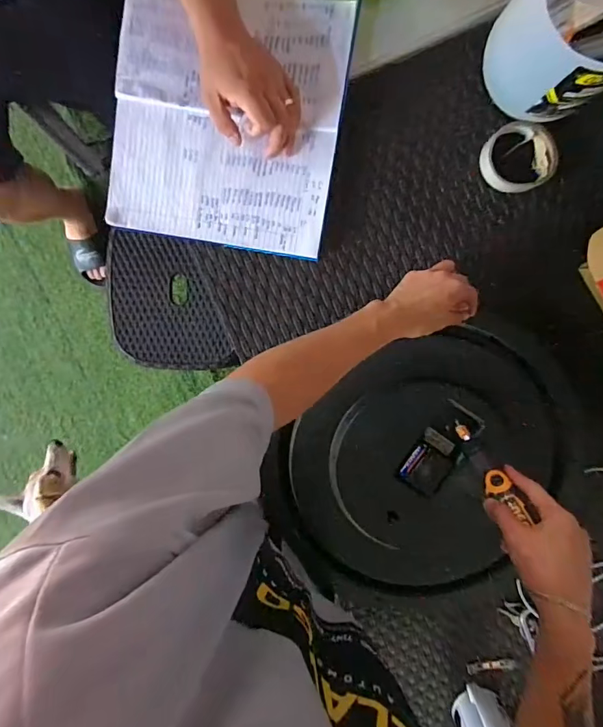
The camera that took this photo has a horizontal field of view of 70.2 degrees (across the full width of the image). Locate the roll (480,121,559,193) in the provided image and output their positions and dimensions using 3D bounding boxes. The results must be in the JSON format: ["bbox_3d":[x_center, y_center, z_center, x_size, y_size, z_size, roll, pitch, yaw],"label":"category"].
[{"bbox_3d":[0.288,-0.272,0.569,0.085,0.034,0.084,0,98,0],"label":"roll"}]

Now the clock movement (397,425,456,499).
[{"bbox_3d":[0.177,0.139,0.596,0.061,0.017,0.084,34,97,-5],"label":"clock movement"}]

